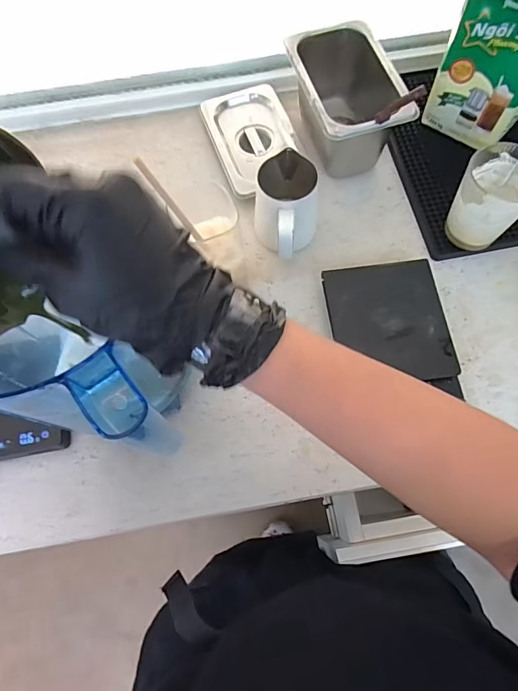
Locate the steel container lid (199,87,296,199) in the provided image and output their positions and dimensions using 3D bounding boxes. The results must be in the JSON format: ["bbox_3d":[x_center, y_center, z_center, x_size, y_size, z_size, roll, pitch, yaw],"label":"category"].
[{"bbox_3d":[-0.006,-0.271,0.573,0.103,0.023,0.160,-19,71,-4],"label":"steel container lid"}]

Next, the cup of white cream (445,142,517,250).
[{"bbox_3d":[0.257,-0.160,0.486,0.075,0.100,0.086,37,76,14],"label":"cup of white cream"}]

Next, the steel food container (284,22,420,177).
[{"bbox_3d":[0.104,-0.297,0.538,0.106,0.093,0.164,-18,71,-4],"label":"steel food container"}]

